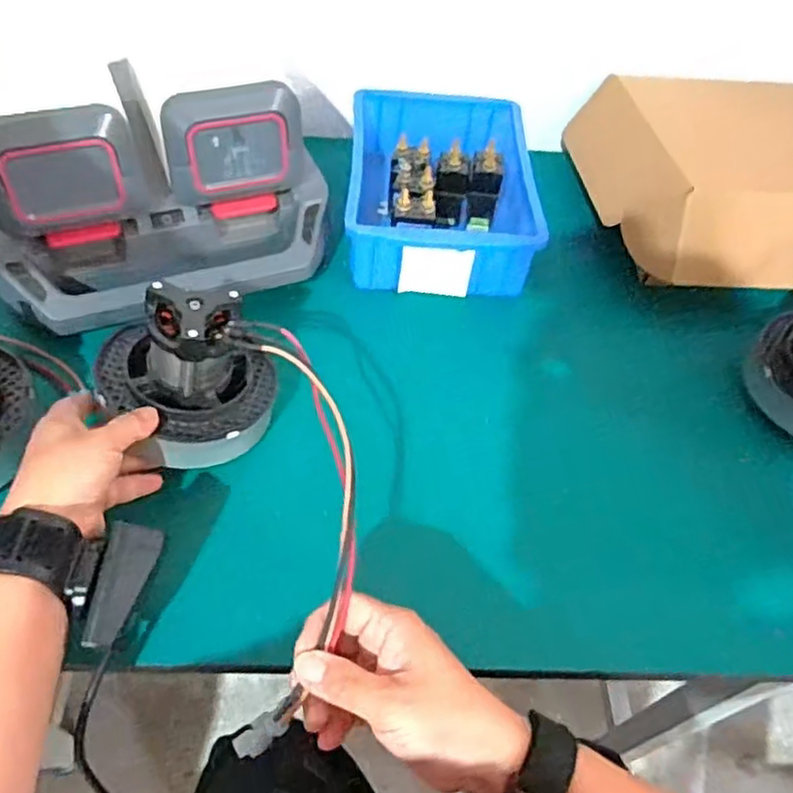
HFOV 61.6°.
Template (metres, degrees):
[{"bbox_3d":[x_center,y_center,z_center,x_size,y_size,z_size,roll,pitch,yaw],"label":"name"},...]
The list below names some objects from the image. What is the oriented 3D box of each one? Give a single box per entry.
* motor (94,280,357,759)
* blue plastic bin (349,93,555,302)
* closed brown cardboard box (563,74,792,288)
[{"bbox_3d":[-0.099,0.034,0.421,0.119,0.096,0.259,-23,56,-22],"label":"motor"},{"bbox_3d":[0.043,-0.212,0.662,0.168,0.080,0.234,3,51,-2],"label":"blue plastic bin"},{"bbox_3d":[0.399,-0.220,0.678,0.399,0.086,0.265,1,51,-5],"label":"closed brown cardboard box"}]

